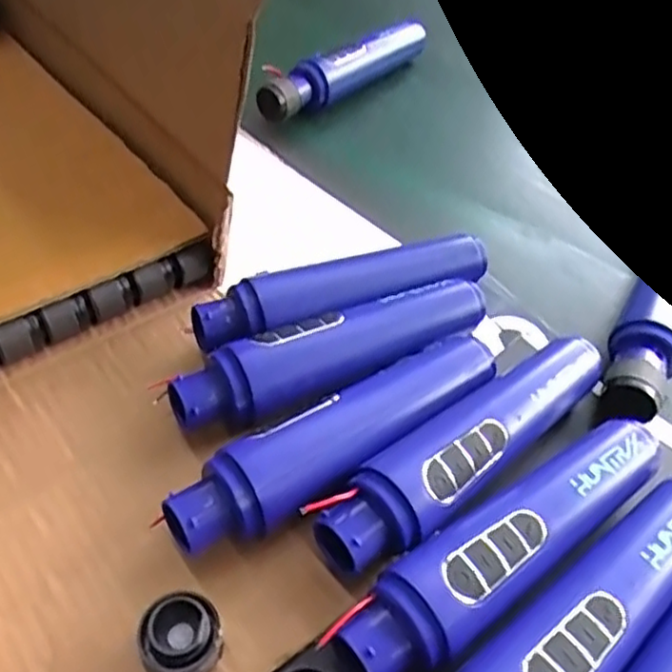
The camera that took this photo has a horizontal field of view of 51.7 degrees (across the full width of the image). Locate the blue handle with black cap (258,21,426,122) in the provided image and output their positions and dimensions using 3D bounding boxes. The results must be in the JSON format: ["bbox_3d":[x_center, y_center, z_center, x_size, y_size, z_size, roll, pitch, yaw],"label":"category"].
[{"bbox_3d":[0.016,-0.225,0.581,0.188,0.036,0.027,-33,58,-30],"label":"blue handle with black cap"}]

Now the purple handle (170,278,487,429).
[{"bbox_3d":[0.004,0.008,0.350,0.173,0.035,0.033,-22,53,-23],"label":"purple handle"}]

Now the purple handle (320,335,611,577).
[{"bbox_3d":[0.066,0.050,0.320,0.177,0.038,0.037,-30,57,-28],"label":"purple handle"}]

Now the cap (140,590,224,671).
[{"bbox_3d":[-0.056,0.112,0.254,0.028,0.025,0.027,3,48,-3],"label":"cap"}]

